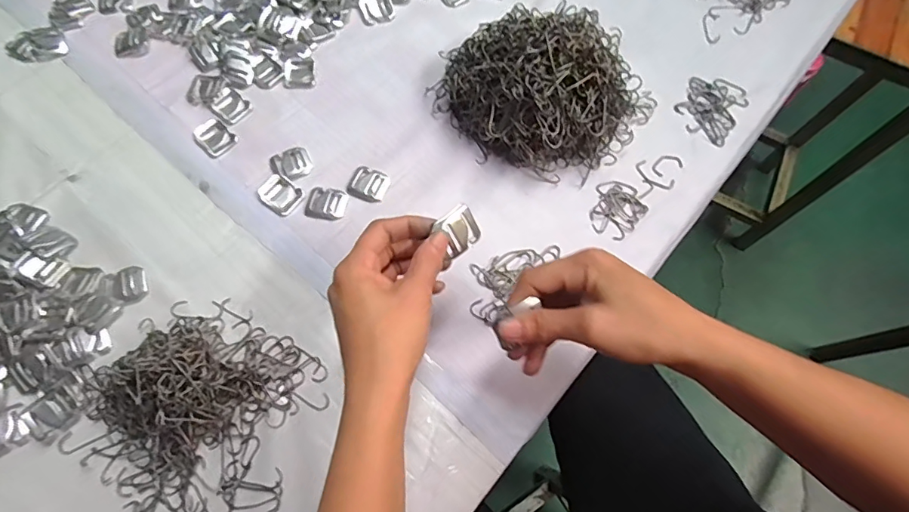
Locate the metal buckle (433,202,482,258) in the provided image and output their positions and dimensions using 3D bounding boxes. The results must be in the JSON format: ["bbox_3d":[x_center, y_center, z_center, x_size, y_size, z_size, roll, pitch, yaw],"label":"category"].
[{"bbox_3d":[0.004,-0.019,0.330,0.027,0.004,0.029,-38,107,-21],"label":"metal buckle"}]

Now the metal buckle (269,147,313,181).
[{"bbox_3d":[-0.153,-0.087,0.447,0.035,0.004,0.034,-28,73,-12],"label":"metal buckle"}]

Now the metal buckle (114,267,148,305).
[{"bbox_3d":[-0.270,0.023,0.398,0.022,0.004,0.030,-19,71,-9],"label":"metal buckle"}]

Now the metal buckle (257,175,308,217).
[{"bbox_3d":[-0.158,-0.056,0.433,0.038,0.005,0.029,35,72,11],"label":"metal buckle"}]

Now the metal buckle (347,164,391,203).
[{"bbox_3d":[-0.080,-0.068,0.442,0.036,0.004,0.032,20,70,5],"label":"metal buckle"}]

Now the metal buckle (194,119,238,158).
[{"bbox_3d":[-0.228,-0.113,0.452,0.035,0.007,0.029,39,73,12],"label":"metal buckle"}]

